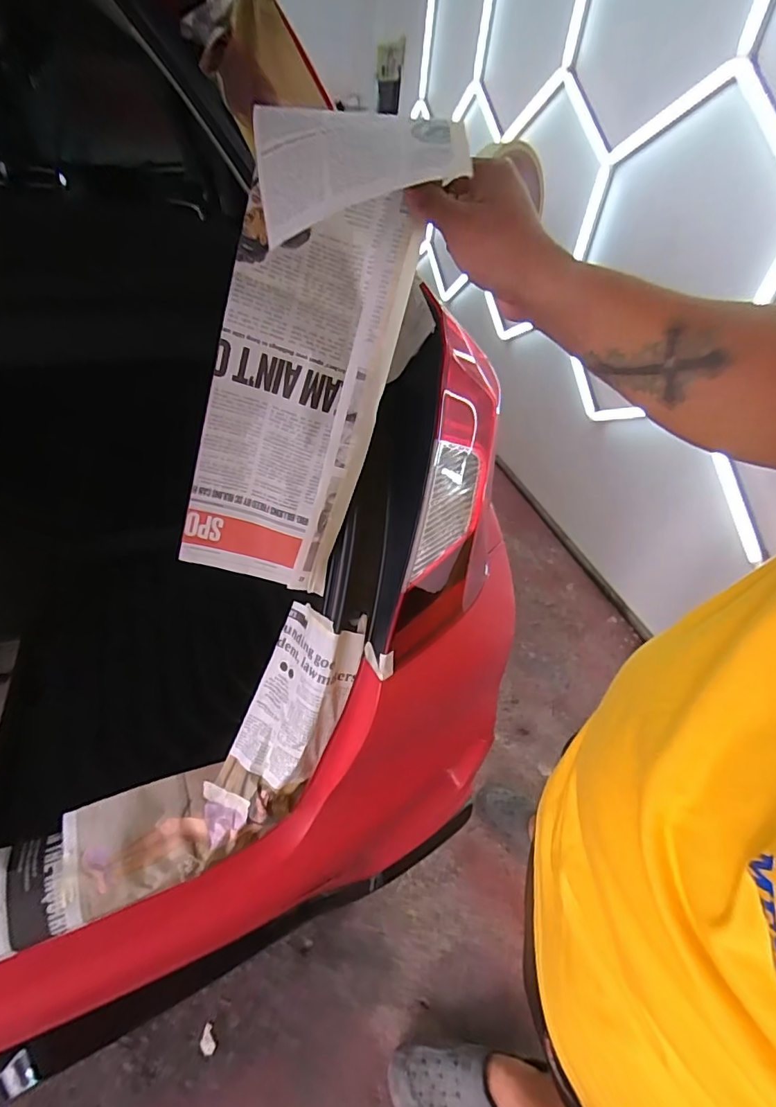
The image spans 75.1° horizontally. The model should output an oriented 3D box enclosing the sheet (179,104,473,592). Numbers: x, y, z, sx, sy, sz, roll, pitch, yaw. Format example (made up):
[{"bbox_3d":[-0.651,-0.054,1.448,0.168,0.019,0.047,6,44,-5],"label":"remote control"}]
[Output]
[{"bbox_3d":[-0.075,-0.130,0.429,0.140,0.389,0.113,7,35,-25],"label":"sheet"}]

